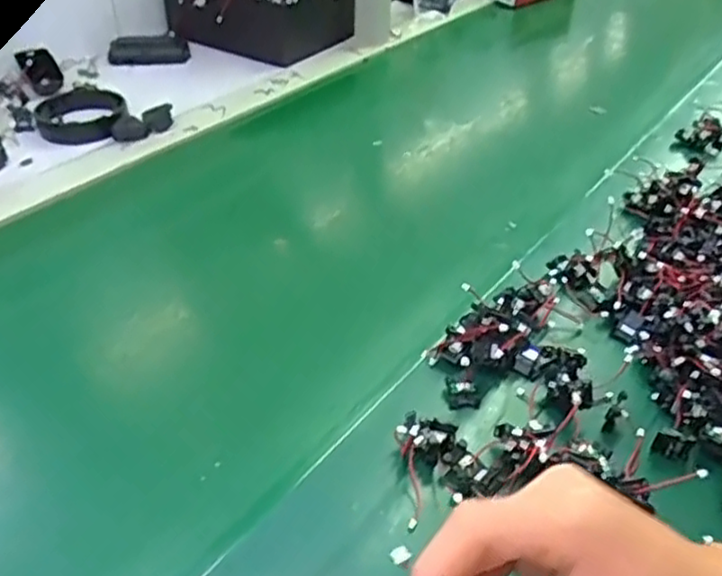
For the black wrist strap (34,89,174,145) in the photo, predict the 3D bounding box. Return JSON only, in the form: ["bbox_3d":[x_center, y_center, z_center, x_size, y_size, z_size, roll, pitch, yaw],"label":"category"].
[{"bbox_3d":[-0.298,-0.194,0.775,0.148,0.025,0.099,22,47,18],"label":"black wrist strap"}]

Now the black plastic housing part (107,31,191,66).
[{"bbox_3d":[-0.291,-0.329,0.946,0.106,0.025,0.045,-5,45,-10],"label":"black plastic housing part"}]

